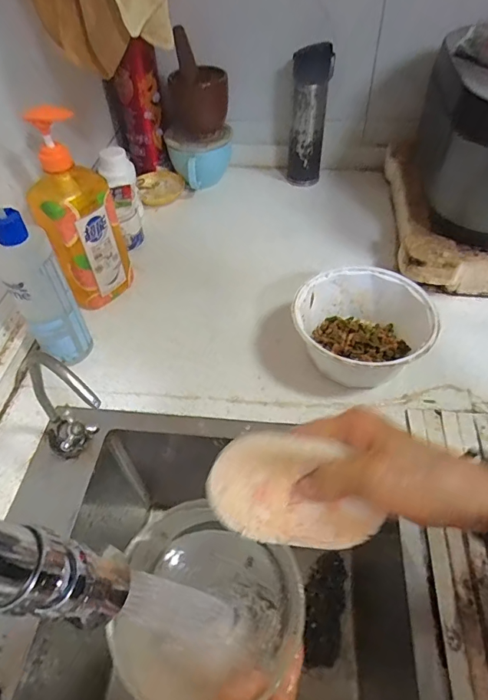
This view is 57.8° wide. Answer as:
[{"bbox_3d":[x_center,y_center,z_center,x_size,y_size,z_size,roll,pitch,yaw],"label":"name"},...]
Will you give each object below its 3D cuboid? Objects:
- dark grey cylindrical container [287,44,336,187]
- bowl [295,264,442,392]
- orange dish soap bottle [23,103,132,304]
[{"bbox_3d":[0.117,-0.420,0.796,0.066,0.234,0.073,4,50,6],"label":"dark grey cylindrical container"},{"bbox_3d":[0.146,-0.023,0.558,0.161,0.081,0.157,-1,50,2],"label":"bowl"},{"bbox_3d":[-0.214,-0.167,0.583,0.097,0.265,0.054,-26,53,-18],"label":"orange dish soap bottle"}]

